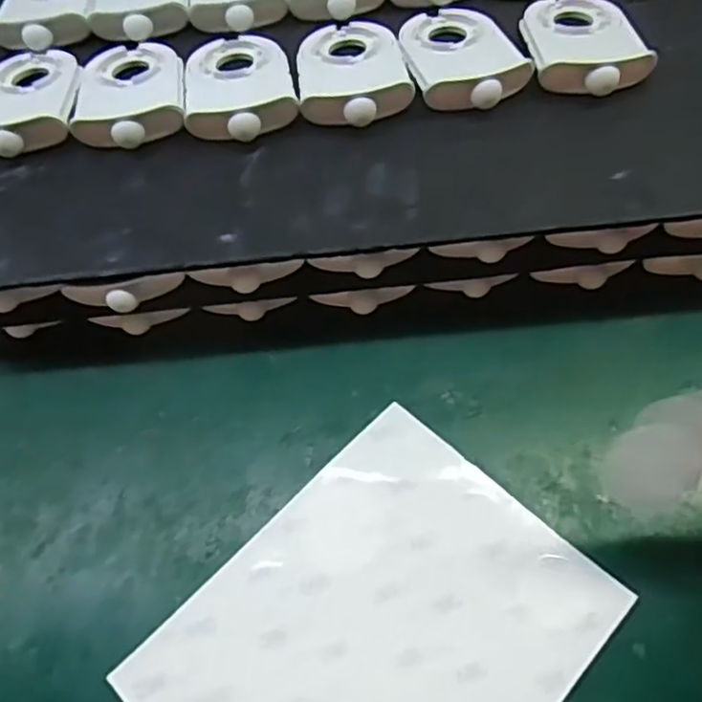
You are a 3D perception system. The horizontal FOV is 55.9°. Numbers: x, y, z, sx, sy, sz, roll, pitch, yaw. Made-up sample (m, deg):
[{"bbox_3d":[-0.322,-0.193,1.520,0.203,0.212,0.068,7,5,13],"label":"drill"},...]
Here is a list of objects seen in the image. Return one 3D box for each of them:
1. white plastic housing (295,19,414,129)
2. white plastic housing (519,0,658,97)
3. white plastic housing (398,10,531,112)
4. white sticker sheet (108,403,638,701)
[{"bbox_3d":[0.000,-0.157,0.362,0.059,0.015,0.089,-7,59,0],"label":"white plastic housing"},{"bbox_3d":[0.126,-0.171,0.361,0.057,0.018,0.085,-5,59,1],"label":"white plastic housing"},{"bbox_3d":[0.059,-0.165,0.361,0.059,0.016,0.089,-11,59,-2],"label":"white plastic housing"},{"bbox_3d":[0.010,0.120,0.274,0.135,0.010,0.171,39,69,23],"label":"white sticker sheet"}]

